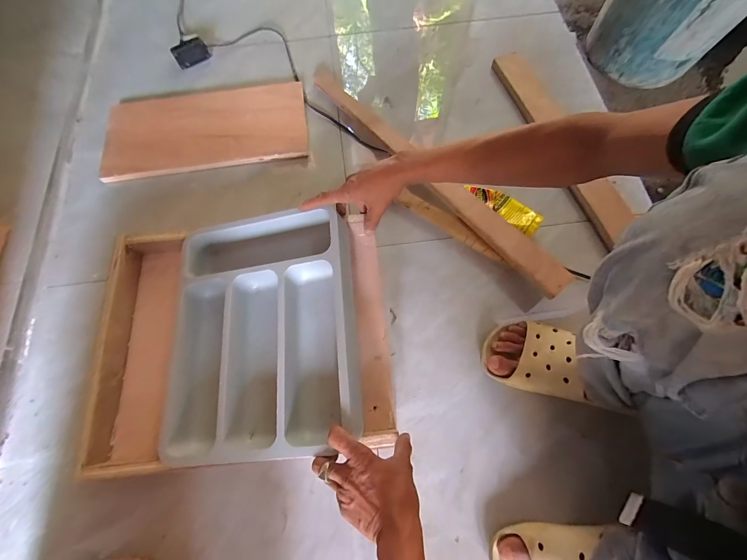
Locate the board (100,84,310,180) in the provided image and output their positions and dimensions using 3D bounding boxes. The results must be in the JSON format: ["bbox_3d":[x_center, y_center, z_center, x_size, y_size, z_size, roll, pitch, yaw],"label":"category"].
[{"bbox_3d":[-0.372,-0.347,0.701,0.435,0.025,0.227,-7,70,-1],"label":"board"}]

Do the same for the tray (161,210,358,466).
[{"bbox_3d":[-0.176,0.074,0.494,0.279,0.078,0.354,-9,71,10],"label":"tray"}]

